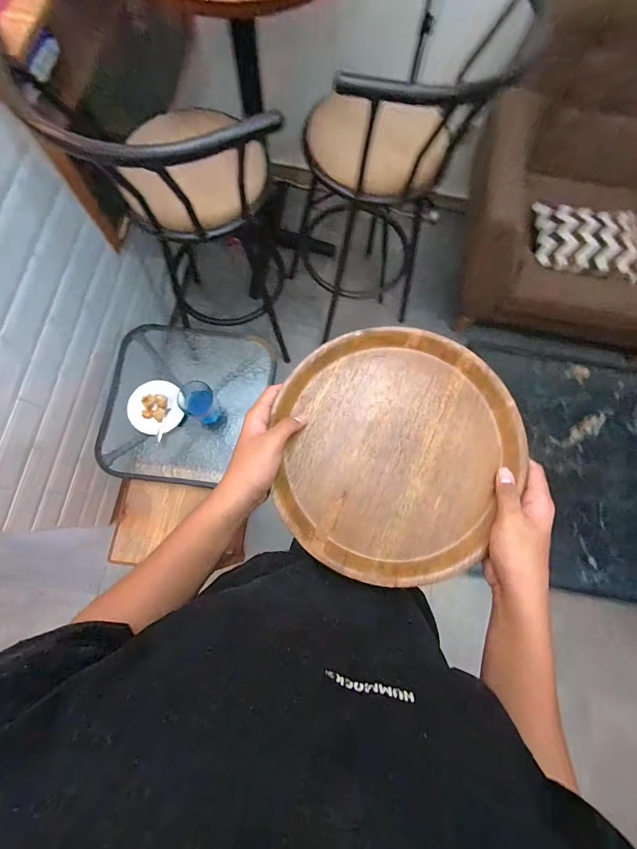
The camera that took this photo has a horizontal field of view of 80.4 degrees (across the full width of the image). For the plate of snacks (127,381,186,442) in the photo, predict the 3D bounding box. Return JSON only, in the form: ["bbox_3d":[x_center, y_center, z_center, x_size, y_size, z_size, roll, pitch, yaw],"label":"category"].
[{"bbox_3d":[-0.440,-0.048,1.031,0.151,0.030,0.143,0,76,-1],"label":"plate of snacks"}]

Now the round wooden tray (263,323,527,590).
[{"bbox_3d":[0.092,0.027,0.442,0.270,0.028,0.287,0,76,-1],"label":"round wooden tray"}]

